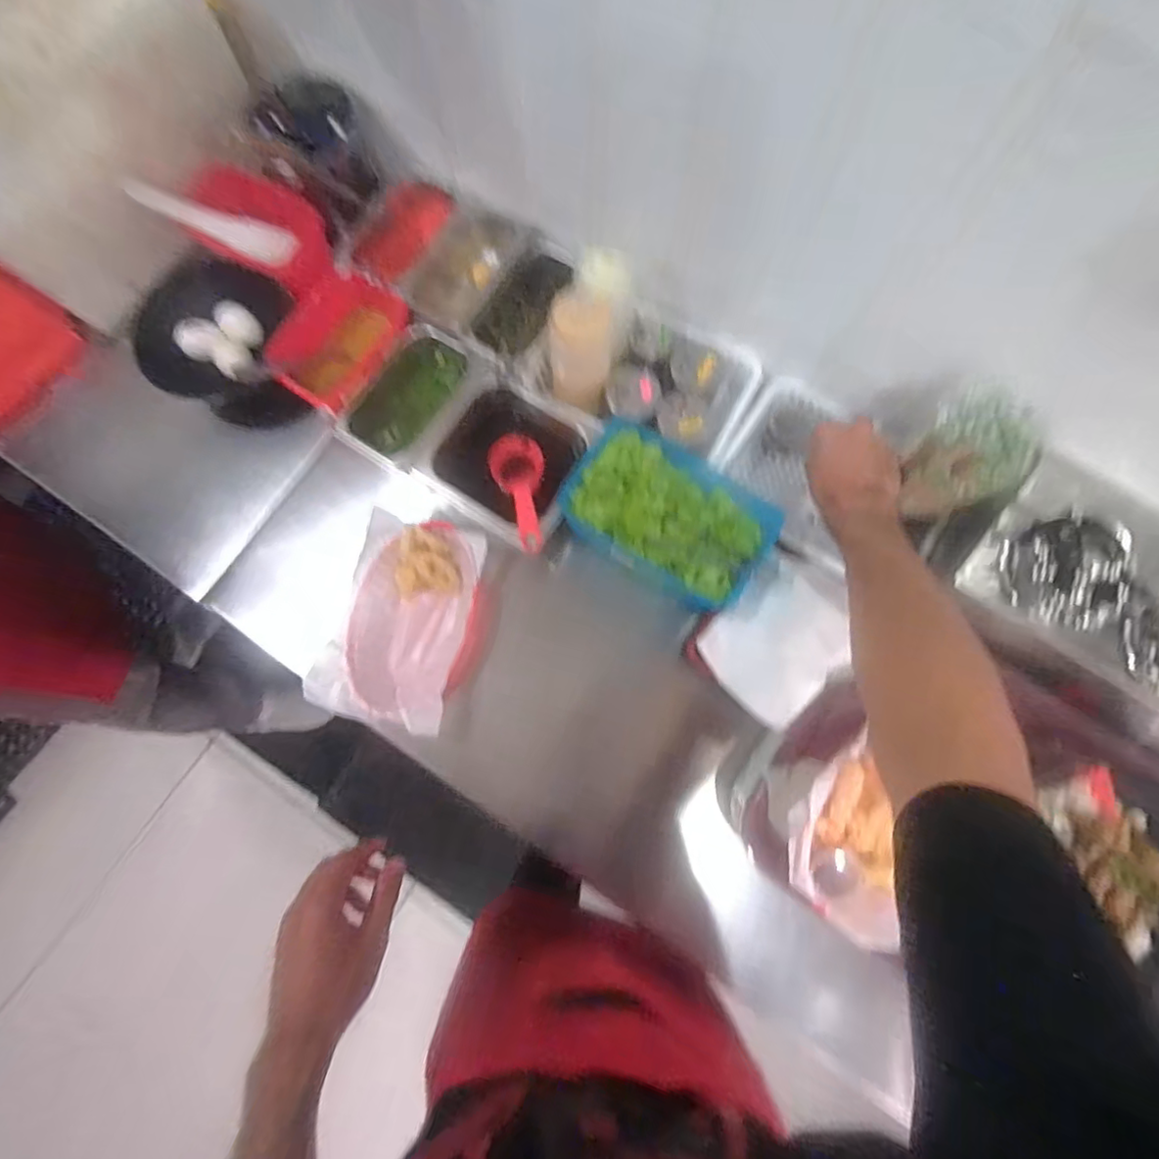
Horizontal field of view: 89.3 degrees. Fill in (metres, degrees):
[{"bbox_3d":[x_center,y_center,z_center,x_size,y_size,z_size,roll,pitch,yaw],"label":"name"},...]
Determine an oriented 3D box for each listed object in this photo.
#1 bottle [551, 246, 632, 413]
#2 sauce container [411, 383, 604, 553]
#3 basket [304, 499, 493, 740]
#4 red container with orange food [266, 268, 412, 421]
[{"bbox_3d":[0.006,-0.258,0.627,0.067,0.169,0.080,16,43,4],"label":"bottle"},{"bbox_3d":[-0.082,-0.142,0.691,0.177,0.085,0.159,24,80,5],"label":"sauce container"},{"bbox_3d":[-0.189,0.047,0.659,0.151,0.049,0.233,18,79,4],"label":"basket"},{"bbox_3d":[-0.285,-0.284,0.697,0.105,0.046,0.166,37,81,7],"label":"red container with orange food"}]

